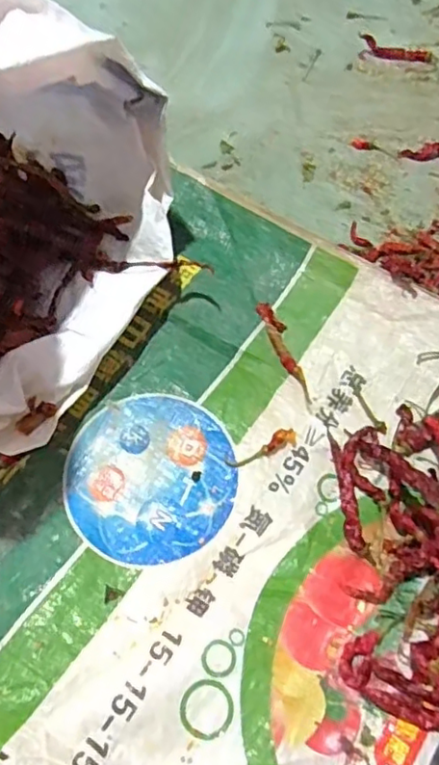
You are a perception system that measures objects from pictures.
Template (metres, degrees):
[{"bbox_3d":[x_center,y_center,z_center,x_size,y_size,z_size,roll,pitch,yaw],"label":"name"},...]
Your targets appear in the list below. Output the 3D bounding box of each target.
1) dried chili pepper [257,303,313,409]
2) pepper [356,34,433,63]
[{"bbox_3d":[0.061,-0.028,0.554,0.019,0.007,0.115,-15,64,-9],"label":"dried chili pepper"},{"bbox_3d":[0.224,-0.423,0.759,0.092,0.024,0.021,5,63,1],"label":"pepper"}]

